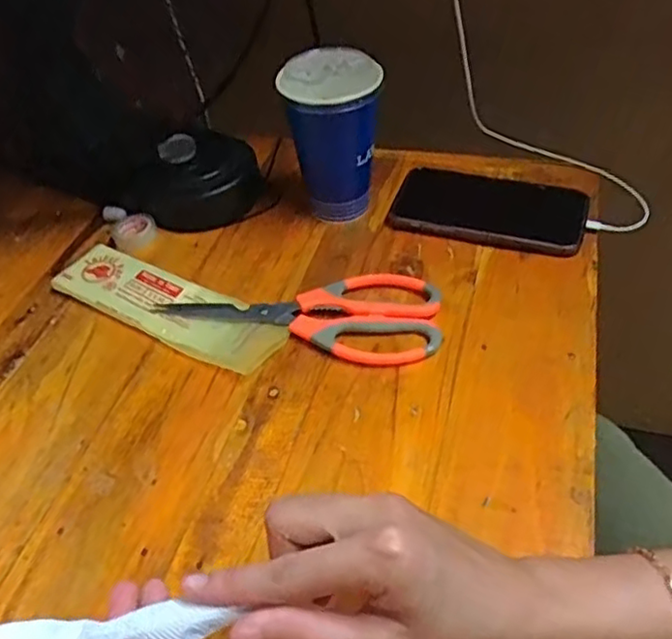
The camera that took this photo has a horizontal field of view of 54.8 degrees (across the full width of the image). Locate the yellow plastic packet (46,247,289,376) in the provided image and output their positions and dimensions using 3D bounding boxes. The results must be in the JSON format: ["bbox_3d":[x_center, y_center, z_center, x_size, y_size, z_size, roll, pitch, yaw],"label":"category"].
[{"bbox_3d":[-0.125,-0.011,0.483,0.189,0.011,0.056,23,51,24],"label":"yellow plastic packet"}]

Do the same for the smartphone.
[{"bbox_3d":[0.126,-0.092,0.537,0.152,0.016,0.085,13,48,16],"label":"smartphone"}]

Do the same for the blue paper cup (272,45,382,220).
[{"bbox_3d":[-0.002,-0.140,0.513,0.070,0.129,0.065,-2,45,2],"label":"blue paper cup"}]

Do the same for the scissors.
[{"bbox_3d":[-0.023,-0.012,0.472,0.200,0.012,0.080,11,47,15],"label":"scissors"}]

